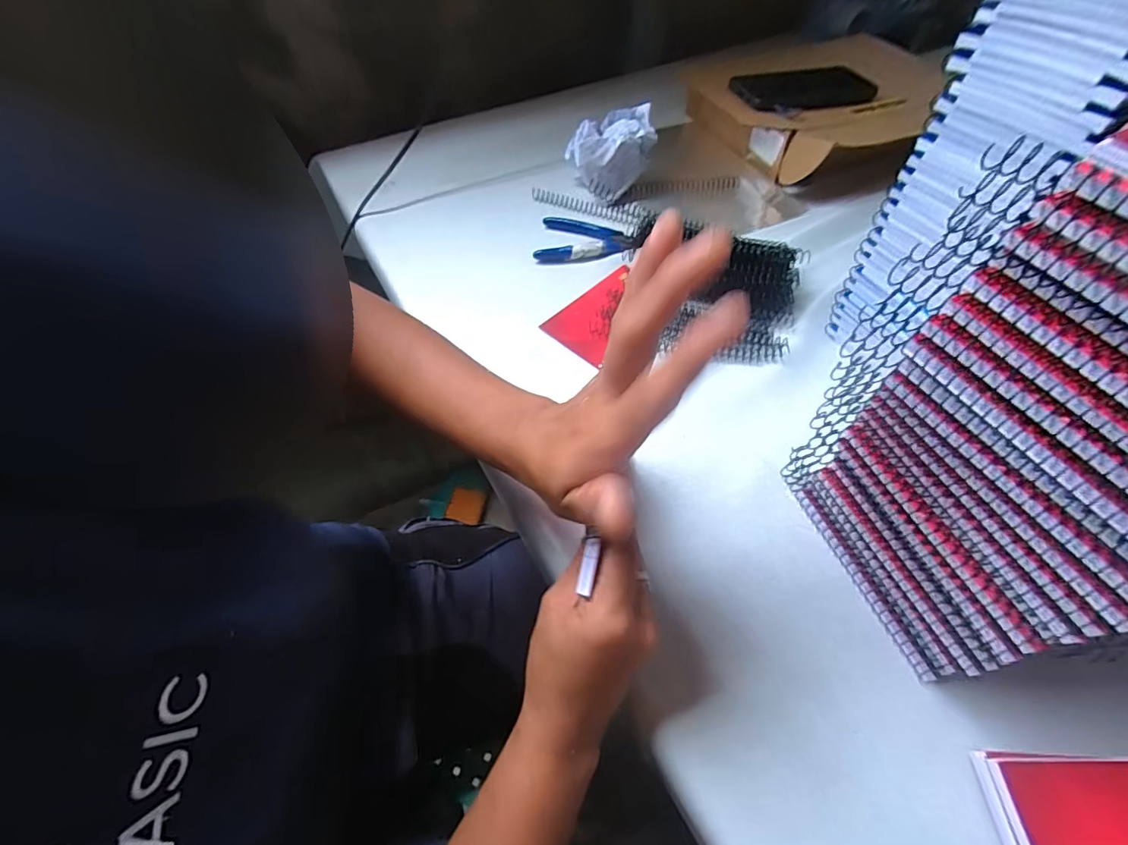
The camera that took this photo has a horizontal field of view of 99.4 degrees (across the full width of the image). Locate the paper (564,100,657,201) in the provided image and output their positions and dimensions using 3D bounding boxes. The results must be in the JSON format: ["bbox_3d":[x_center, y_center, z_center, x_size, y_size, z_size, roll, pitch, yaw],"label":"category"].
[{"bbox_3d":[0.054,-0.319,0.567,0.100,0.070,0.092,-1,56,1],"label":"paper"}]

